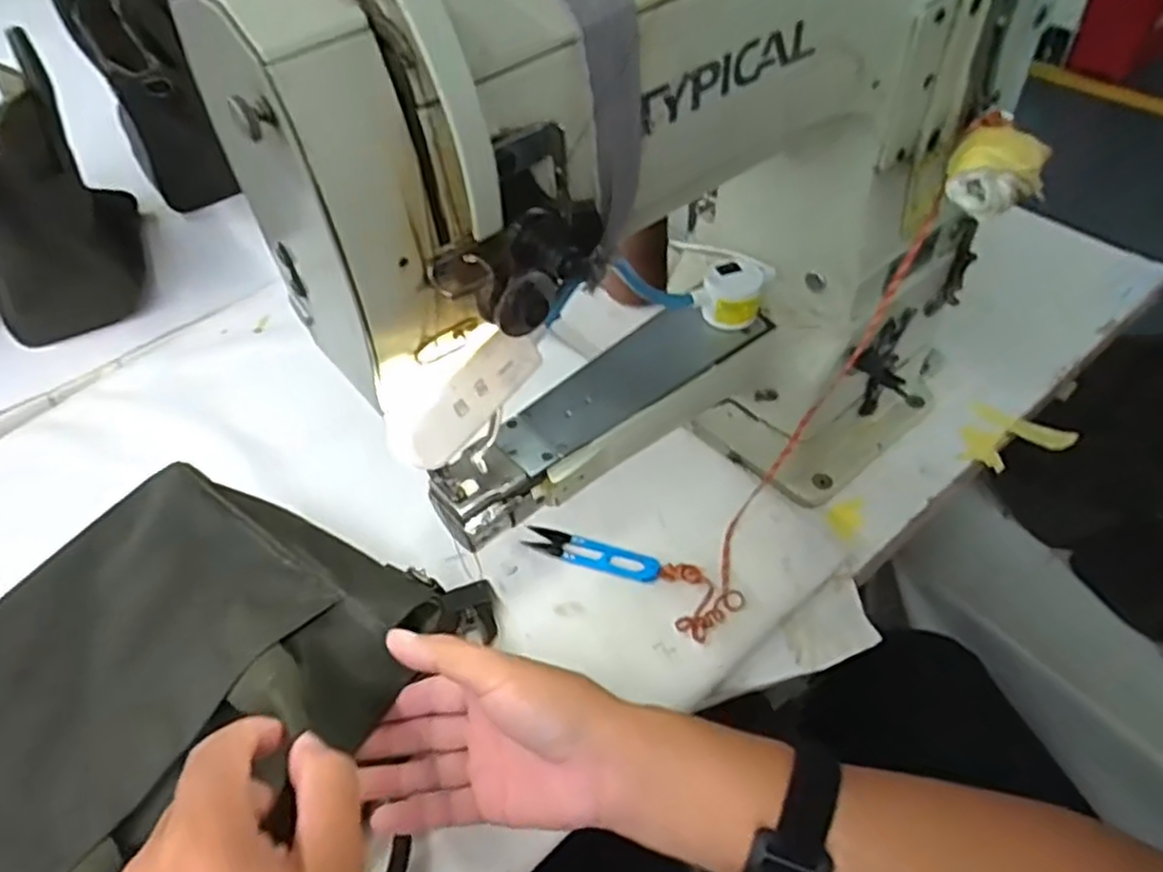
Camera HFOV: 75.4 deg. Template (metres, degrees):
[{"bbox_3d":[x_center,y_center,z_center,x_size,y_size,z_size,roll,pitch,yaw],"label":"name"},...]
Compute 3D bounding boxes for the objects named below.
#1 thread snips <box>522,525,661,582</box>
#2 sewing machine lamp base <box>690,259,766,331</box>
[{"bbox_3d":[0.007,0.083,0.537,0.101,0.007,0.022,14,52,18],"label":"thread snips"},{"bbox_3d":[0.093,-0.091,0.480,0.041,0.032,0.032,8,50,13],"label":"sewing machine lamp base"}]

